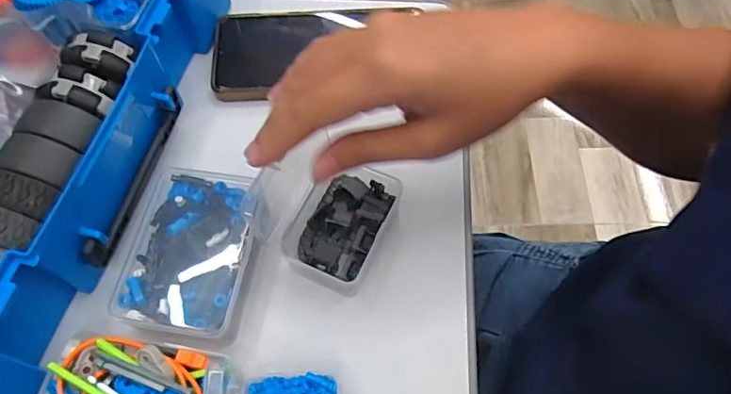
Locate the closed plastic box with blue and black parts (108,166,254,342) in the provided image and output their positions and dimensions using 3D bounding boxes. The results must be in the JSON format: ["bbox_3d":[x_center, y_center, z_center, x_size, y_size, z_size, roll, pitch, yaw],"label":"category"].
[{"bbox_3d":[-0.101,0.032,0.315,0.063,0.030,0.097,8,63,6],"label":"closed plastic box with blue and black parts"}]

